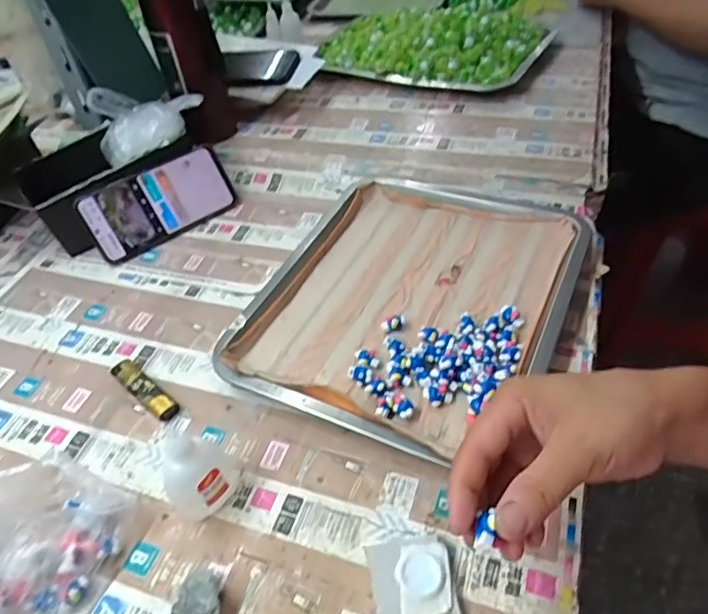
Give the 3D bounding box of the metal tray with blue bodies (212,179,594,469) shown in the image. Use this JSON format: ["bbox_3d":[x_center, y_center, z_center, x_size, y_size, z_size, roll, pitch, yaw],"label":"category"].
[{"bbox_3d":[0.049,-0.010,0.511,0.267,0.025,0.302,18,51,22],"label":"metal tray with blue bodies"}]

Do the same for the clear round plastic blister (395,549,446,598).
[{"bbox_3d":[0.041,0.162,0.334,0.029,0.005,0.027,-3,46,3],"label":"clear round plastic blister"}]

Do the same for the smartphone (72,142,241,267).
[{"bbox_3d":[-0.219,-0.119,0.622,0.164,0.077,0.006,-31,20,-22],"label":"smartphone"}]

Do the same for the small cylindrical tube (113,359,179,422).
[{"bbox_3d":[-0.180,0.071,0.471,0.080,0.014,0.022,32,57,31],"label":"small cylindrical tube"}]

